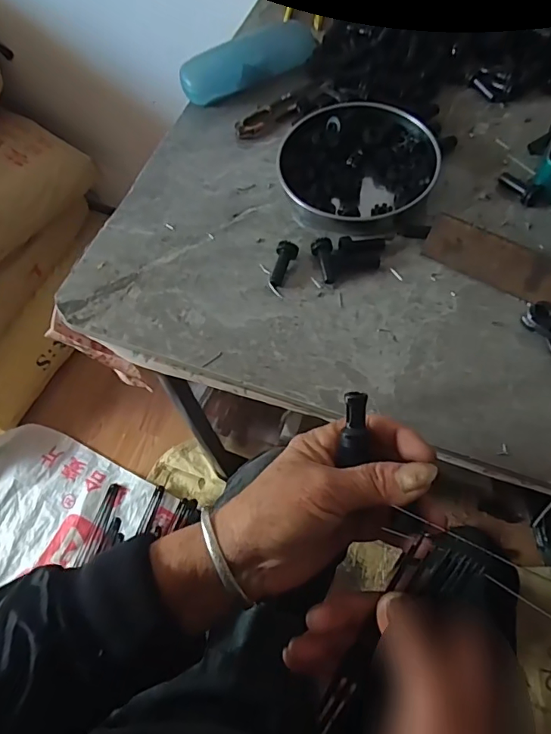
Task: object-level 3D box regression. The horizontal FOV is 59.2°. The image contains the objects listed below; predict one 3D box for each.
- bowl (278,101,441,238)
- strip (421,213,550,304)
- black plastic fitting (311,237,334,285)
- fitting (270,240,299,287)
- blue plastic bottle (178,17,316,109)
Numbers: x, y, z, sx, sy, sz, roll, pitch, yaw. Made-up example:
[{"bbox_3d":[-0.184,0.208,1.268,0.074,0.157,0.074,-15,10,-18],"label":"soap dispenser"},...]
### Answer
[{"bbox_3d":[0.074,-0.180,0.436,0.133,0.026,0.129,-1,64,3],"label":"bowl"},{"bbox_3d":[0.204,-0.067,0.376,0.179,0.009,0.037,30,113,17],"label":"strip"},{"bbox_3d":[0.039,-0.088,0.402,0.017,0.015,0.038,0,64,4],"label":"black plastic fitting"},{"bbox_3d":[0.007,-0.085,0.403,0.017,0.015,0.039,10,65,8],"label":"fitting"},{"bbox_3d":[-0.026,-0.320,0.504,0.149,0.033,0.040,-25,65,-8],"label":"blue plastic bottle"}]

